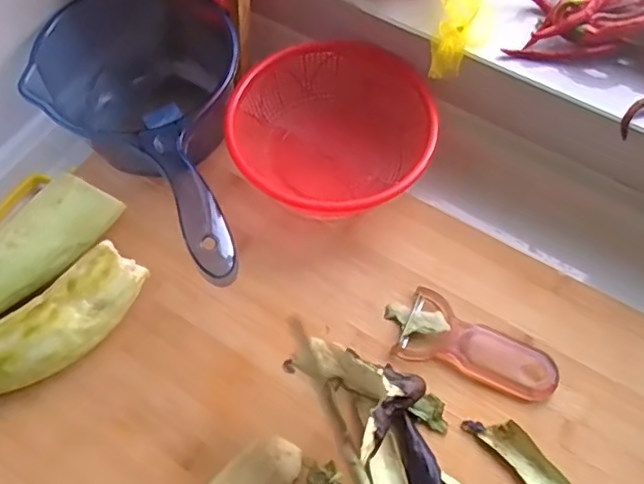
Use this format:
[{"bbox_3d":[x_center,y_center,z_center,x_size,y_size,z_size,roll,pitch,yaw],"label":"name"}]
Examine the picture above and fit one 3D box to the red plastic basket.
[{"bbox_3d":[0.008,-0.099,0.520,0.168,0.066,0.179,0,62,1],"label":"red plastic basket"}]

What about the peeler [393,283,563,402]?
[{"bbox_3d":[0.122,0.086,0.451,0.119,0.016,0.056,23,65,13],"label":"peeler"}]

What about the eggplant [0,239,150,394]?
[{"bbox_3d":[-0.225,0.075,0.431,0.197,0.055,0.058,-30,66,-14],"label":"eggplant"}]

